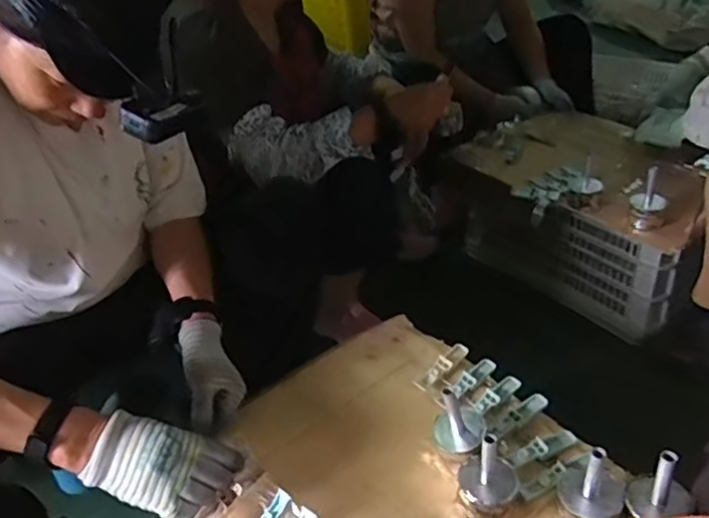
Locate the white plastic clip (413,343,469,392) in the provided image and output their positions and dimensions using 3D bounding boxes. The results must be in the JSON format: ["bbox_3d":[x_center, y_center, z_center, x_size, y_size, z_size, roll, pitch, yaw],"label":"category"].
[{"bbox_3d":[0.124,0.153,0.852,0.025,0.017,0.111,24,44,35],"label":"white plastic clip"}]

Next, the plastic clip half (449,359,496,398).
[{"bbox_3d":[0.162,0.161,0.825,0.079,0.015,0.025,-28,40,-30],"label":"plastic clip half"}]

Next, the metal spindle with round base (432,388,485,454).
[{"bbox_3d":[0.121,0.187,0.692,0.058,0.086,0.051,2,35,9],"label":"metal spindle with round base"}]

